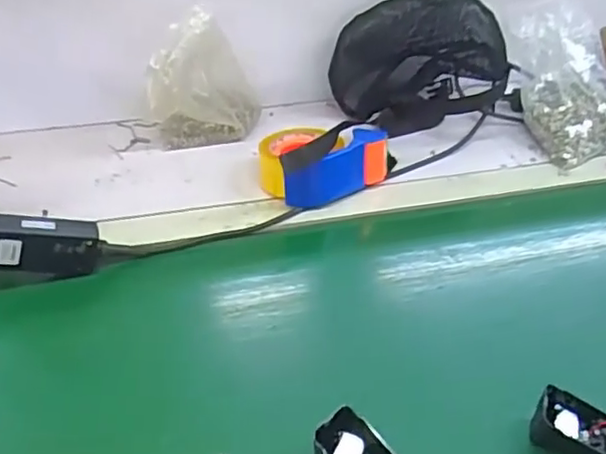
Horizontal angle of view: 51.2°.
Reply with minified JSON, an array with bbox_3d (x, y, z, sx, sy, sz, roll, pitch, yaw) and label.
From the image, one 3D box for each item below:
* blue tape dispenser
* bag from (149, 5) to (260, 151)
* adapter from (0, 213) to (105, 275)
[{"bbox_3d":[0.029,-0.086,0.787,0.163,0.073,0.112,-13,41,-19],"label":"blue tape dispenser"},{"bbox_3d":[-0.132,-0.188,0.837,0.137,0.164,0.088,-2,38,-6],"label":"bag"},{"bbox_3d":[-0.264,0.019,0.636,0.116,0.054,0.037,6,34,-28],"label":"adapter"}]

